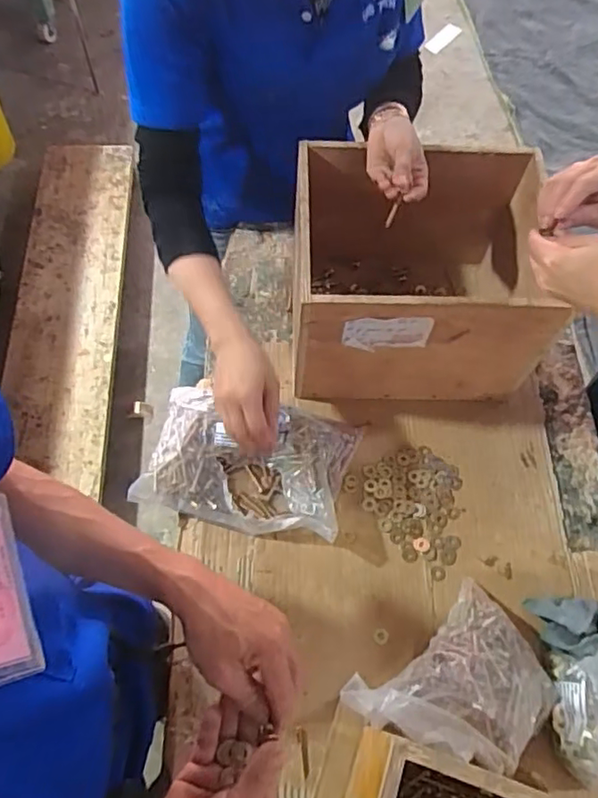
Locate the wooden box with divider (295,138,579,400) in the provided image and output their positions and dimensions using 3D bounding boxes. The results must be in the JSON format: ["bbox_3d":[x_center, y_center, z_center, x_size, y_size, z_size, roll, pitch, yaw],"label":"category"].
[{"bbox_3d":[0.161,-0.163,0.827,0.320,0.245,0.257,1,64,-2],"label":"wooden box with divider"}]

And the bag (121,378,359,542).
[{"bbox_3d":[-0.065,0.085,0.792,0.256,0.062,0.172,12,64,4],"label":"bag"}]

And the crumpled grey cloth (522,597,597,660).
[{"bbox_3d":[0.347,0.274,0.712,0.132,0.048,0.069,3,64,0],"label":"crumpled grey cloth"}]

